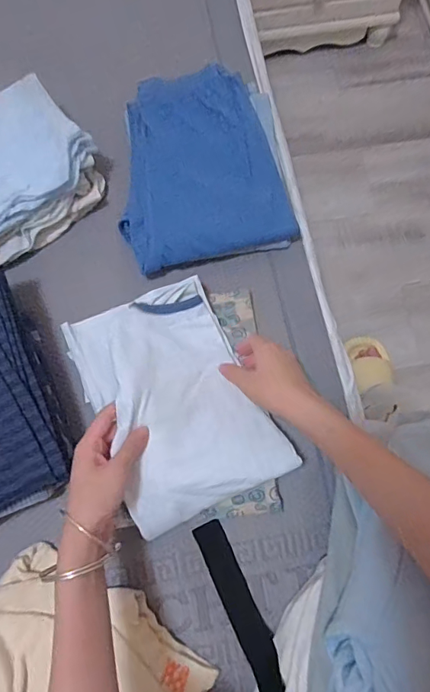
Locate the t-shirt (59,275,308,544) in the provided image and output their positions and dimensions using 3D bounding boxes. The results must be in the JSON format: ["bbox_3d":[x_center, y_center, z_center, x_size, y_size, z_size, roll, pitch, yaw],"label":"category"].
[{"bbox_3d":[-0.044,0.048,0.484,0.167,0.072,0.243,-26,75,-7],"label":"t-shirt"}]

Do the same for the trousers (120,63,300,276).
[{"bbox_3d":[-0.027,-0.233,0.610,0.205,0.056,0.252,-16,74,-5],"label":"trousers"}]

